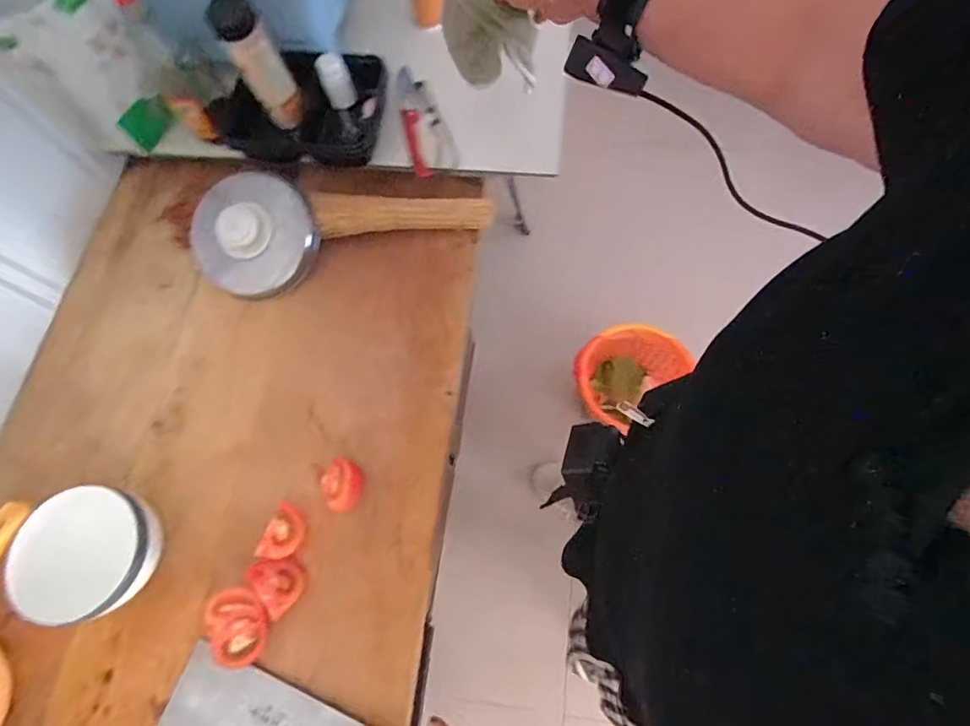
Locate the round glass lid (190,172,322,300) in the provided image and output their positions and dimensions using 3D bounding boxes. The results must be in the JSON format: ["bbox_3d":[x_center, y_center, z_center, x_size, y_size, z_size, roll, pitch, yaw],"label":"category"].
[{"bbox_3d":[-0.297,-0.162,0.641,0.144,0.044,0.159,26,95,-25],"label":"round glass lid"}]

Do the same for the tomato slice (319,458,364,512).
[{"bbox_3d":[-0.161,0.138,0.564,0.044,0.029,0.058,-30,73,-8],"label":"tomato slice"}]

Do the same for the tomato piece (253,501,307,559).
[{"bbox_3d":[-0.222,0.189,0.550,0.037,0.030,0.056,15,72,7],"label":"tomato piece"}]

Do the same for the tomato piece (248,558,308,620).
[{"bbox_3d":[-0.221,0.236,0.532,0.040,0.028,0.058,-41,74,-11],"label":"tomato piece"}]

